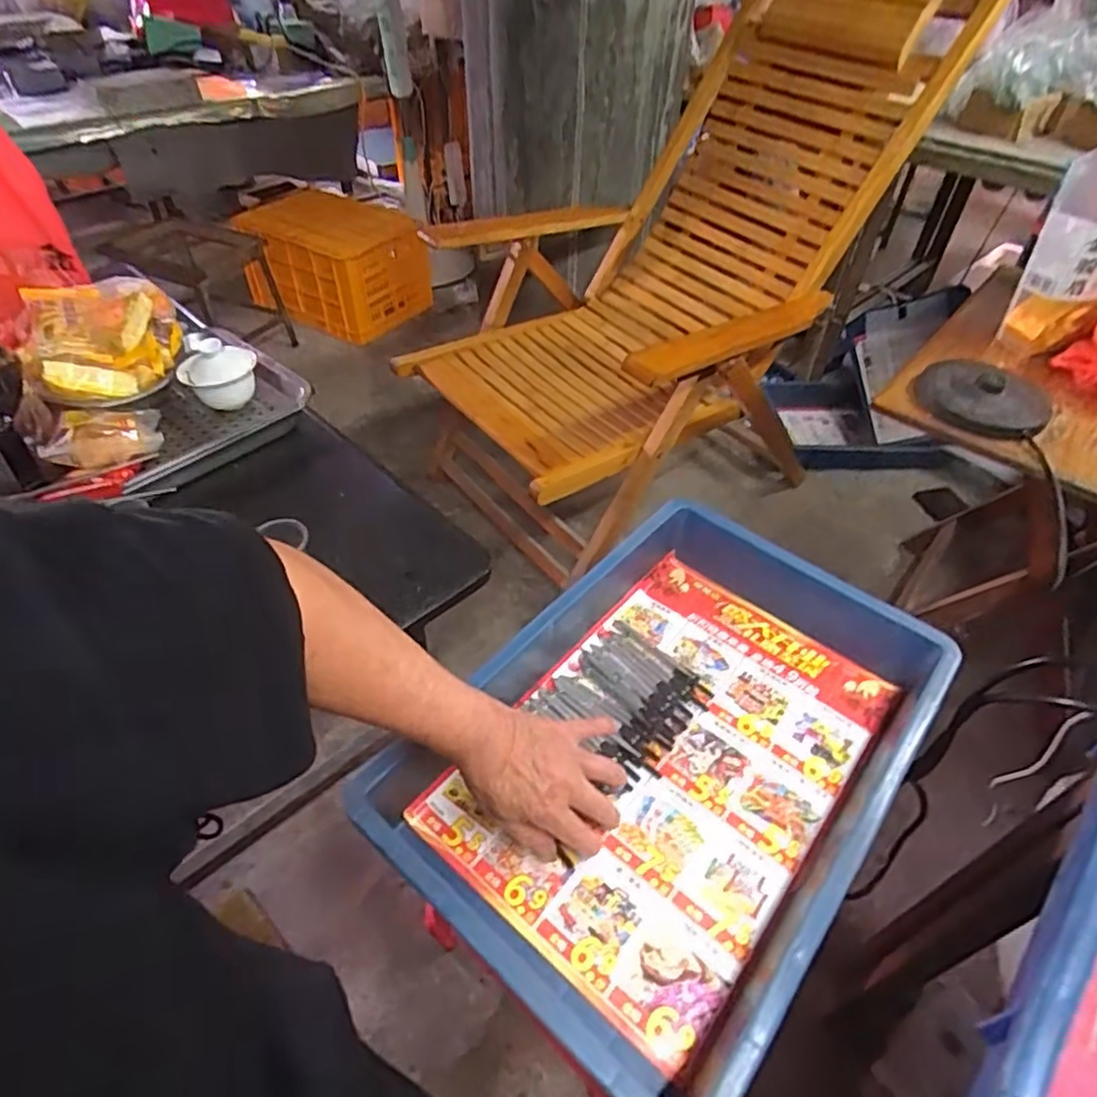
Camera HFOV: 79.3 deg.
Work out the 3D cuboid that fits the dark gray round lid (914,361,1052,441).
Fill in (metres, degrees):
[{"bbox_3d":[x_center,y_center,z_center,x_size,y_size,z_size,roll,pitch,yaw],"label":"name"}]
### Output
[{"bbox_3d":[0.537,-0.196,0.809,0.142,0.038,0.154,1,46,-1],"label":"dark gray round lid"}]

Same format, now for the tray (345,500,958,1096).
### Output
[{"bbox_3d":[0.104,0.151,0.529,0.284,0.081,0.429,32,52,27],"label":"tray"}]

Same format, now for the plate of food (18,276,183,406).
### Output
[{"bbox_3d":[-0.497,-0.234,0.746,0.147,0.081,0.144,-20,50,-20],"label":"plate of food"}]

